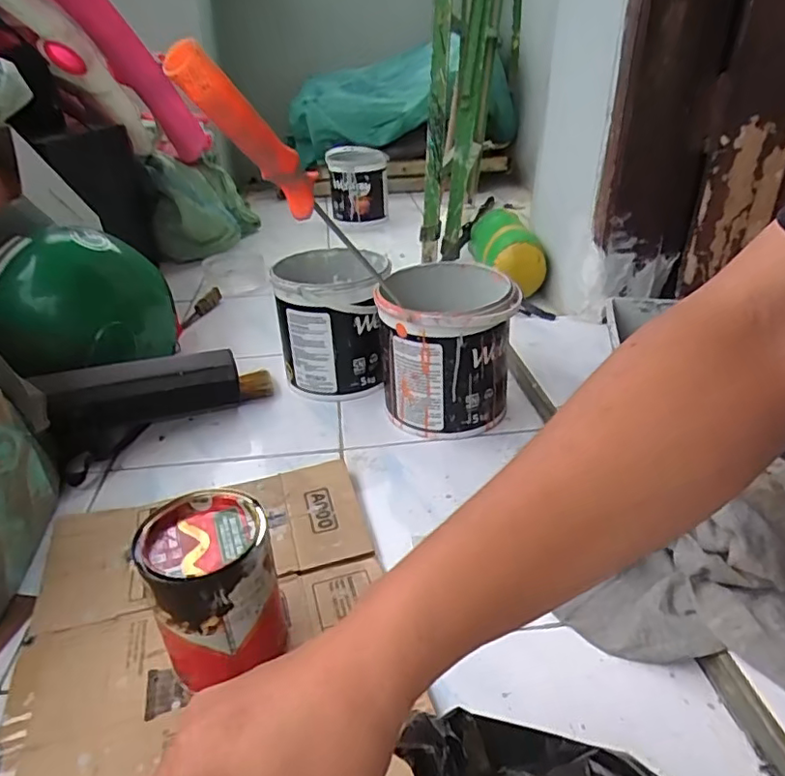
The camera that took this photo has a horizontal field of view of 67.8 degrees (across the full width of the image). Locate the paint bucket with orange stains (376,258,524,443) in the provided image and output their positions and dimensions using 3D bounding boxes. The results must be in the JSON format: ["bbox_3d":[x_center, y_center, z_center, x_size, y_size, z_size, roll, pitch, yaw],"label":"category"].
[{"bbox_3d":[0.074,-0.053,0.803,0.172,0.186,0.174,0,30,0],"label":"paint bucket with orange stains"}]

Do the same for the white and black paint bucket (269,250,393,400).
[{"bbox_3d":[-0.087,-0.101,0.915,0.165,0.182,0.190,0,29,3],"label":"white and black paint bucket"}]

